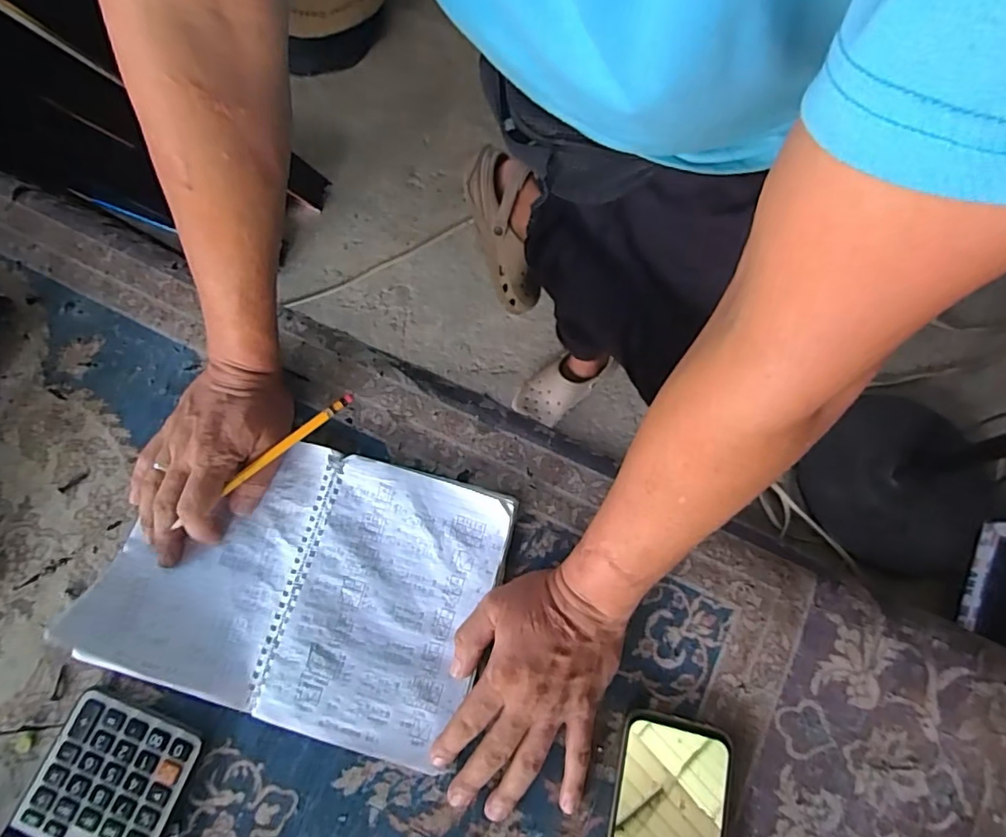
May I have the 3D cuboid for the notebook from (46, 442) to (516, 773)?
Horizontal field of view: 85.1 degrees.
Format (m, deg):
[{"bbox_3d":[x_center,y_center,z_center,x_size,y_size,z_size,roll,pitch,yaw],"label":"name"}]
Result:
[{"bbox_3d":[-0.155,0.119,0.418,0.283,0.024,0.199,16,74,5],"label":"notebook"}]

